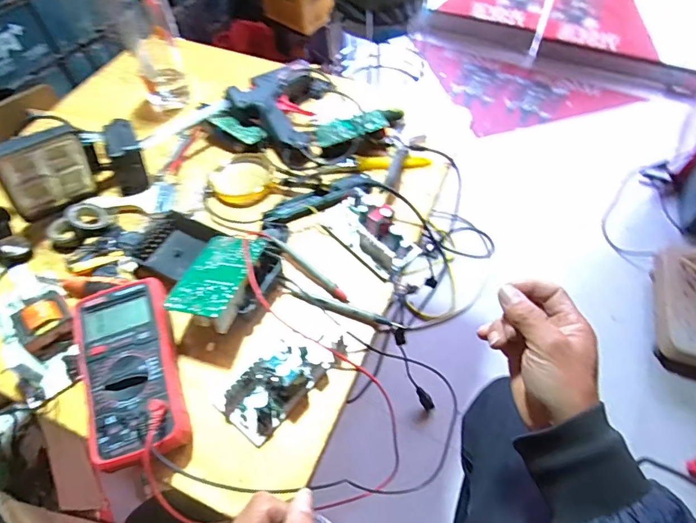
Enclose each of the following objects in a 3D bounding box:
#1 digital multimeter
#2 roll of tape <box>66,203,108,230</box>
[{"bbox_3d":[-0.219,0.112,0.450,0.090,0.049,0.182,-19,57,-11],"label":"digital multimeter"},{"bbox_3d":[-0.344,-0.060,0.580,0.048,0.008,0.039,16,57,-38],"label":"roll of tape"}]

